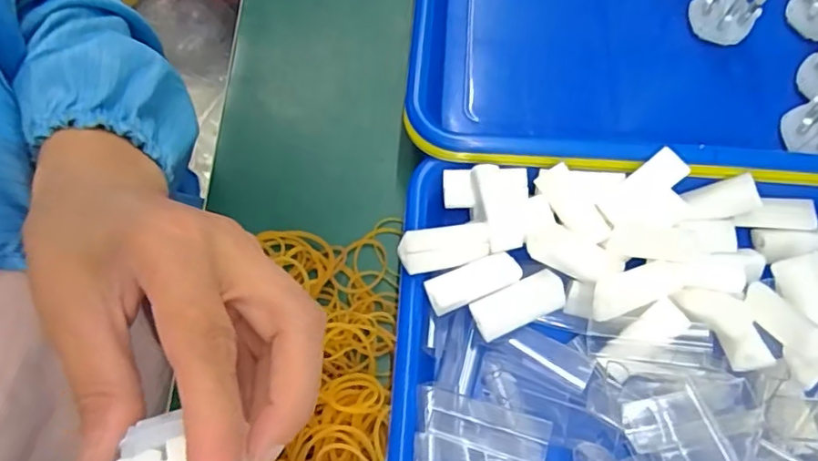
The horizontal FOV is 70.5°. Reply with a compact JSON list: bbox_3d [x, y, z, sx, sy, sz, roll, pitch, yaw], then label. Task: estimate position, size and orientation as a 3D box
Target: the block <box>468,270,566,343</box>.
[{"bbox_3d":[0.055,0.037,0.289,0.046,0.009,0.020,-22,70,-10],"label":"block"}]

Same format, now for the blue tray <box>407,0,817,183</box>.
[{"bbox_3d":[0.162,-0.138,0.366,0.318,0.042,0.245,4,68,0],"label":"blue tray"}]

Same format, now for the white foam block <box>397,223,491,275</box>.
[{"bbox_3d":[0.019,0.008,0.290,0.048,0.011,0.019,-9,68,-23],"label":"white foam block"}]

